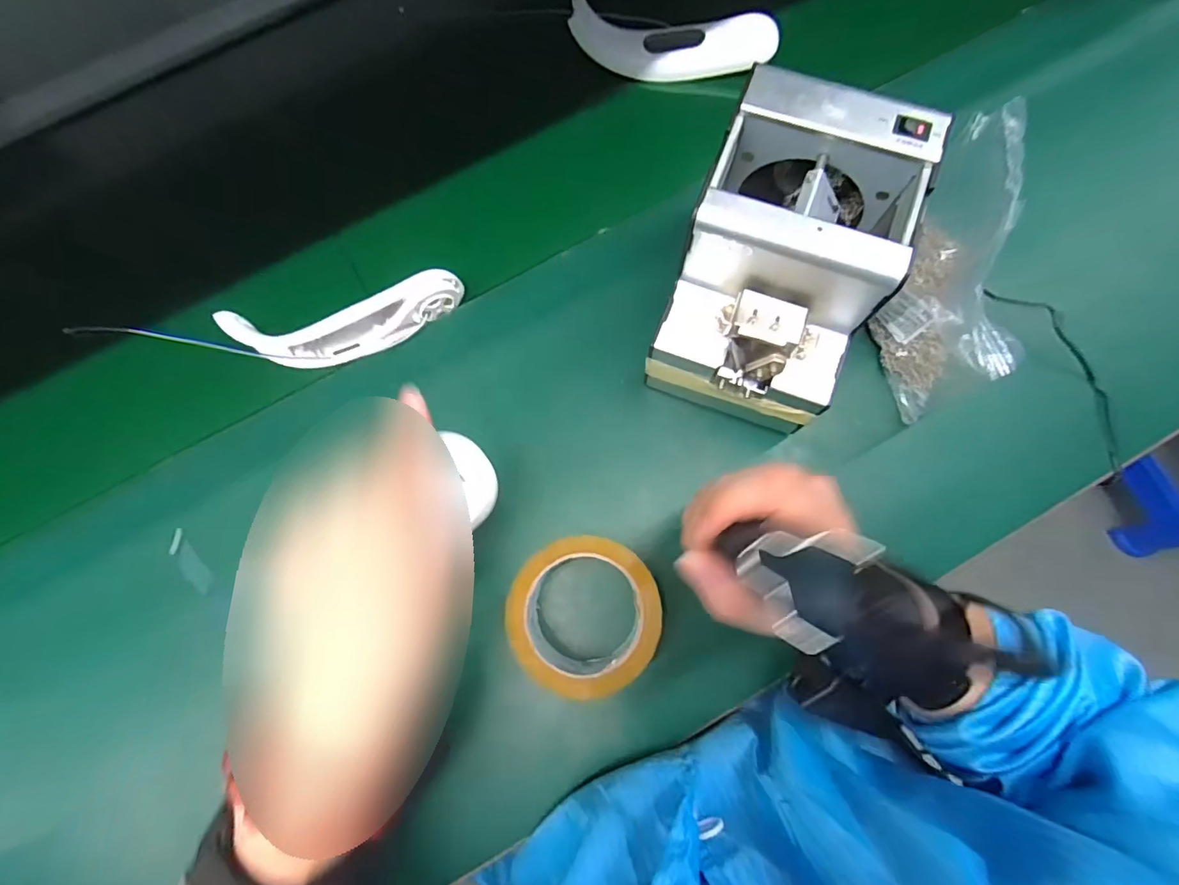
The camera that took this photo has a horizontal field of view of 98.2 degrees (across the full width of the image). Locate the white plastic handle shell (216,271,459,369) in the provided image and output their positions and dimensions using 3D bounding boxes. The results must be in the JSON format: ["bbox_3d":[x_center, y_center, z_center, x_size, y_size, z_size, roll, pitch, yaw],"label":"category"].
[{"bbox_3d":[-0.205,-0.102,0.429,0.192,0.043,0.043,-11,75,-2],"label":"white plastic handle shell"}]

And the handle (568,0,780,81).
[{"bbox_3d":[0.083,-0.390,0.489,0.196,0.045,0.054,0,75,1],"label":"handle"}]

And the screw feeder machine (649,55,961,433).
[{"bbox_3d":[0.132,-0.120,0.370,0.124,0.155,0.178,21,76,6],"label":"screw feeder machine"}]

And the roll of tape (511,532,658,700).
[{"bbox_3d":[-0.003,0.121,0.366,0.100,0.054,0.102,0,75,0],"label":"roll of tape"}]

